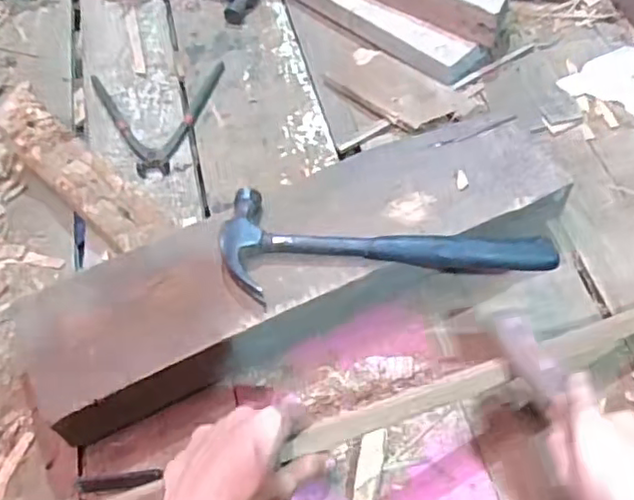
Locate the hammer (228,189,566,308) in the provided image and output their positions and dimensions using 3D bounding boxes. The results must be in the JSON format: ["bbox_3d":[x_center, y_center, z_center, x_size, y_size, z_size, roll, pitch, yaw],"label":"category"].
[{"bbox_3d":[0.066,-0.016,0.644,0.313,0.032,0.117,-4,56,2],"label":"hammer"}]

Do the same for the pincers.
[{"bbox_3d":[-0.215,-0.179,0.881,0.184,0.016,0.204,-10,56,-2],"label":"pincers"}]

